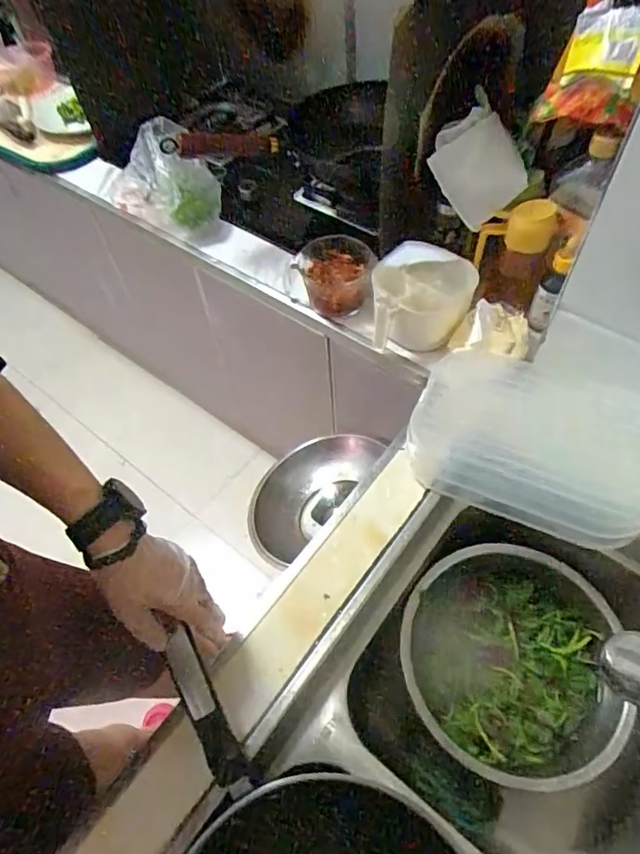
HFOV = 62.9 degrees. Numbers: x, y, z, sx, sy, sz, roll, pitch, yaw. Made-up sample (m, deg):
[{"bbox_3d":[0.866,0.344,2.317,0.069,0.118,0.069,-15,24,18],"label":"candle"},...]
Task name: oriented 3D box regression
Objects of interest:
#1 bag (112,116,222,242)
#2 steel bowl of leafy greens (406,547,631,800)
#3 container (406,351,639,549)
[{"bbox_3d":[-0.296,-0.472,0.993,0.161,0.131,0.213,-33,61,-17],"label":"bag"},{"bbox_3d":[0.234,0.295,0.670,0.250,0.079,0.265,-2,57,3],"label":"steel bowl of leafy greens"},{"bbox_3d":[0.271,0.016,0.678,0.288,0.078,0.212,22,61,17],"label":"container"}]

